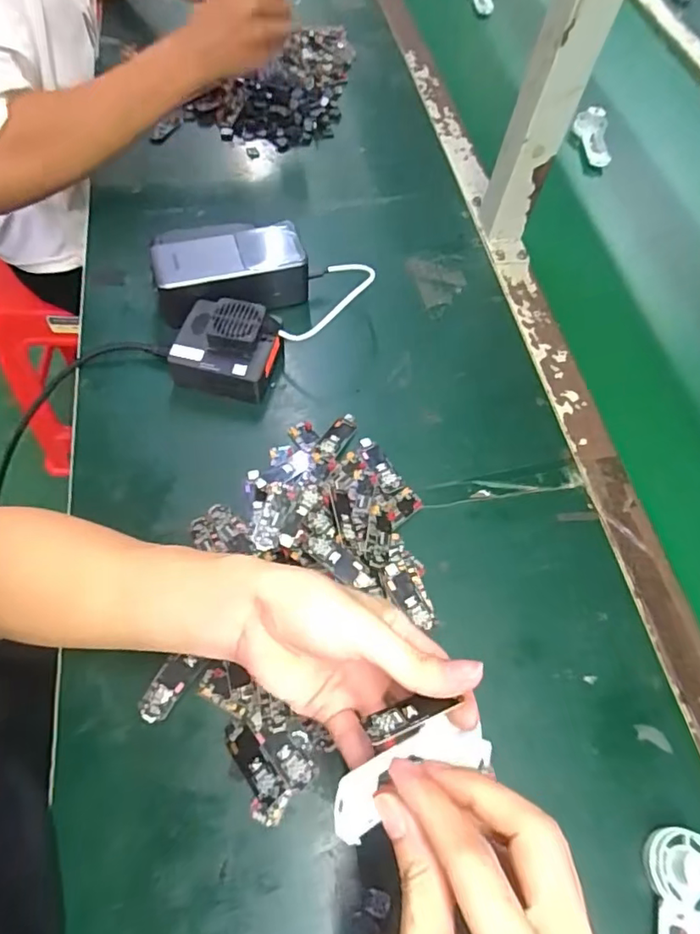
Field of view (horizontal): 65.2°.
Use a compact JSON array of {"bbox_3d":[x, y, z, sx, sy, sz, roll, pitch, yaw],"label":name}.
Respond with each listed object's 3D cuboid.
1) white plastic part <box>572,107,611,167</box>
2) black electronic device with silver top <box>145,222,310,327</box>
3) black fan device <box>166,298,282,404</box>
[{"bbox_3d":[0.298,-0.405,0.673,0.043,0.030,0.079,12,61,3],"label":"white plastic part"},{"bbox_3d":[-0.107,-0.173,0.493,0.129,0.060,0.057,-15,63,-12],"label":"black electronic device with silver top"},{"bbox_3d":[-0.102,-0.100,0.460,0.083,0.047,0.070,9,61,1],"label":"black fan device"}]

